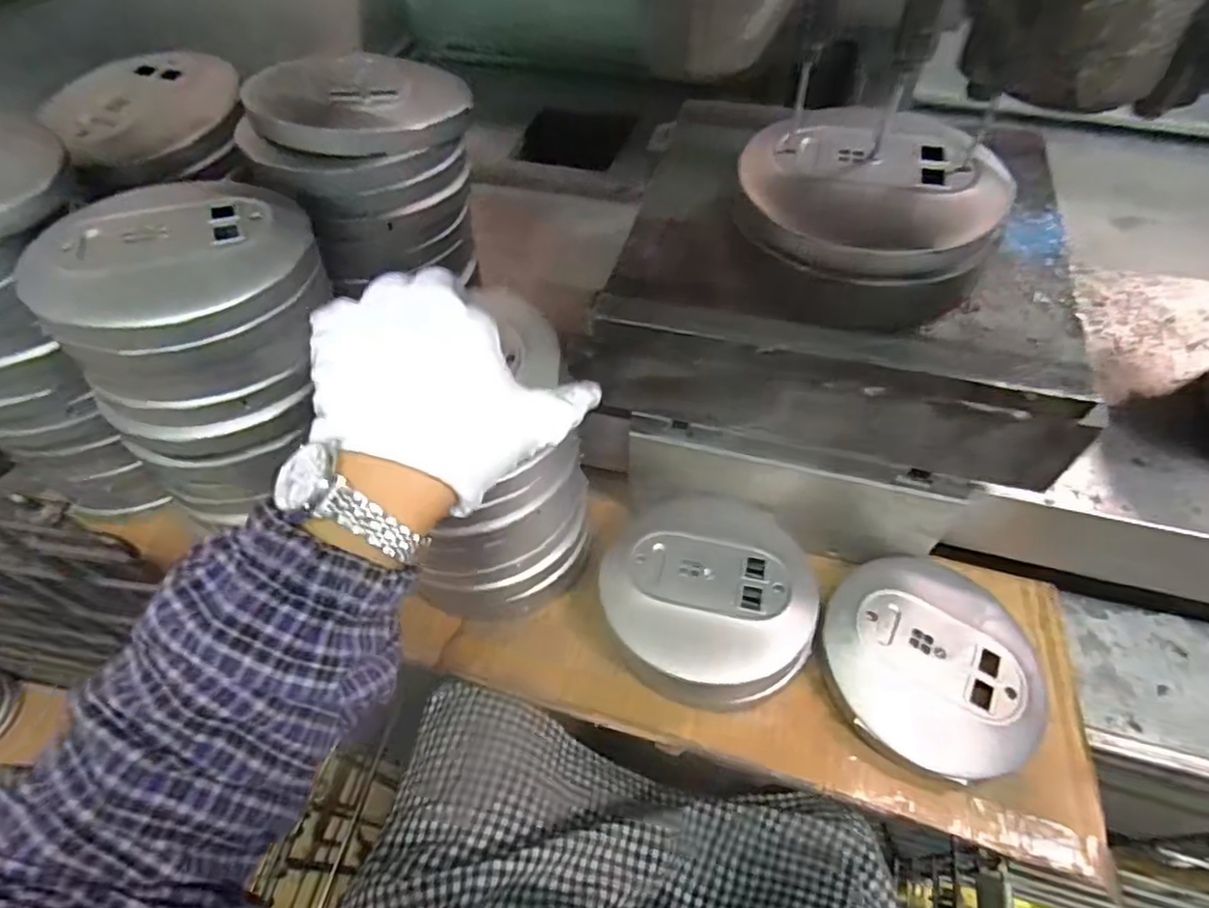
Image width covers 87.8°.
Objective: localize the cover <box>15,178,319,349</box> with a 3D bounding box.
[{"bbox_3d":[-0.223,-0.102,0.323,0.127,0.025,0.110,7,62,-3],"label":"cover"}]

